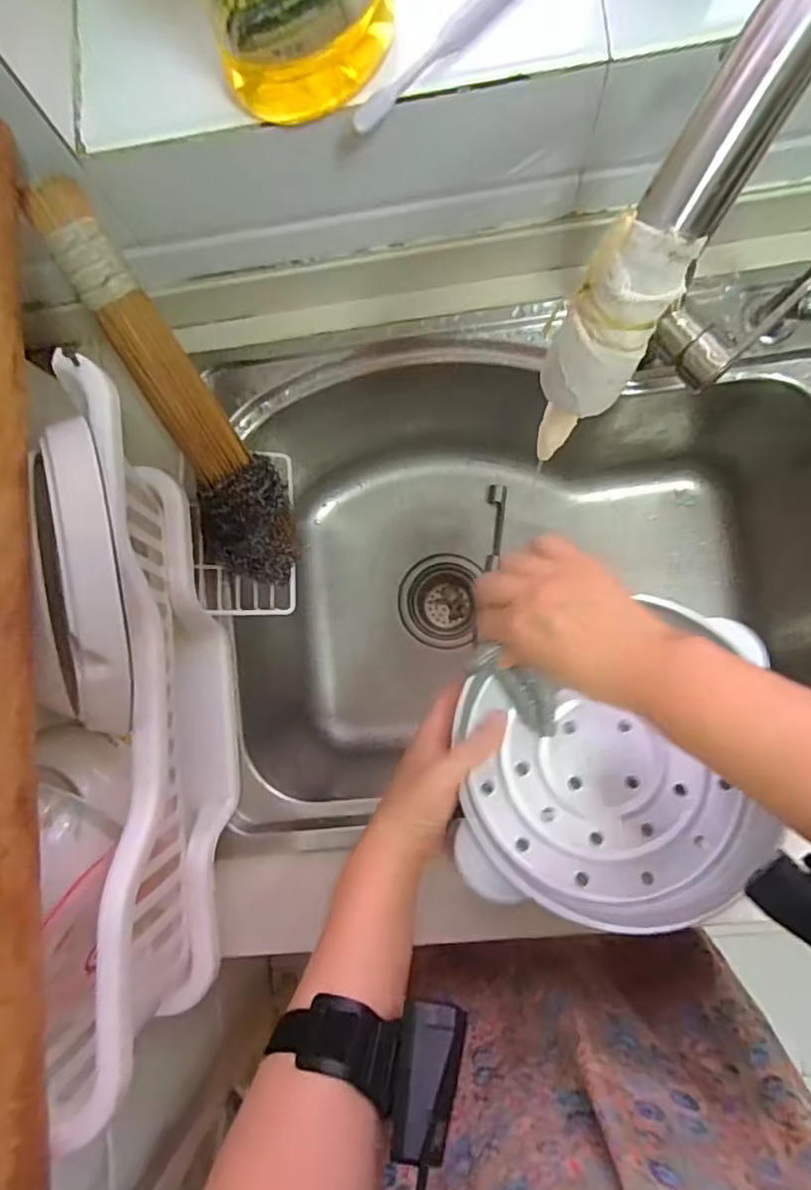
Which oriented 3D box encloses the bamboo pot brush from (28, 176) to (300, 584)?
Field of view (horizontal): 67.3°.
[{"bbox_3d":[-0.171,-0.141,0.461,0.078,0.055,0.296,-25,116,4],"label":"bamboo pot brush"}]

